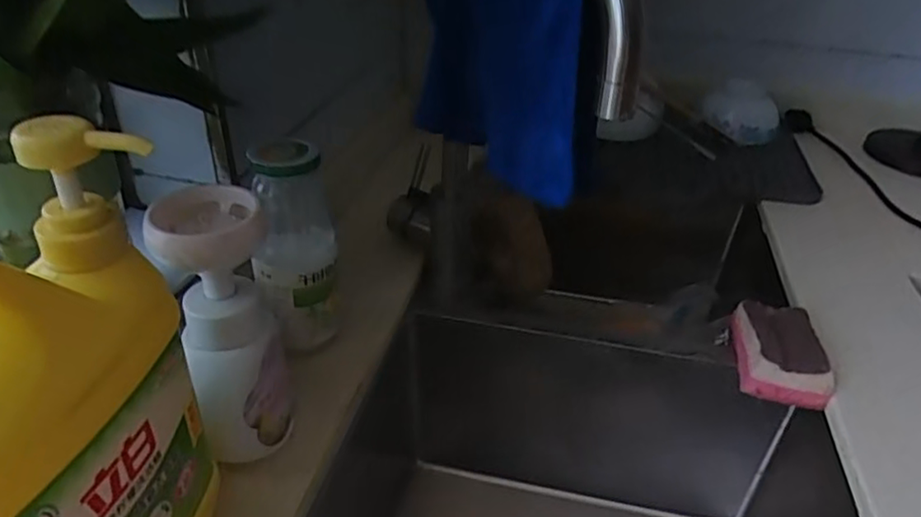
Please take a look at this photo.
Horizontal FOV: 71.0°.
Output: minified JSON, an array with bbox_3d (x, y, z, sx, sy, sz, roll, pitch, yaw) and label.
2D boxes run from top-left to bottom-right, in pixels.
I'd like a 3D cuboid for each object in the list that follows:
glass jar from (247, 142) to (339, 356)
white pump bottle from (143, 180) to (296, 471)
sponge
[{"bbox_3d":[-0.122,-0.003,0.484,0.055,0.162,0.055,-3,35,-10],"label":"glass jar"},{"bbox_3d":[-0.142,0.049,0.401,0.063,0.174,0.072,-12,37,-22],"label":"white pump bottle"},{"bbox_3d":[0.265,0.076,0.539,0.064,0.035,0.087,7,34,6],"label":"sponge"}]

